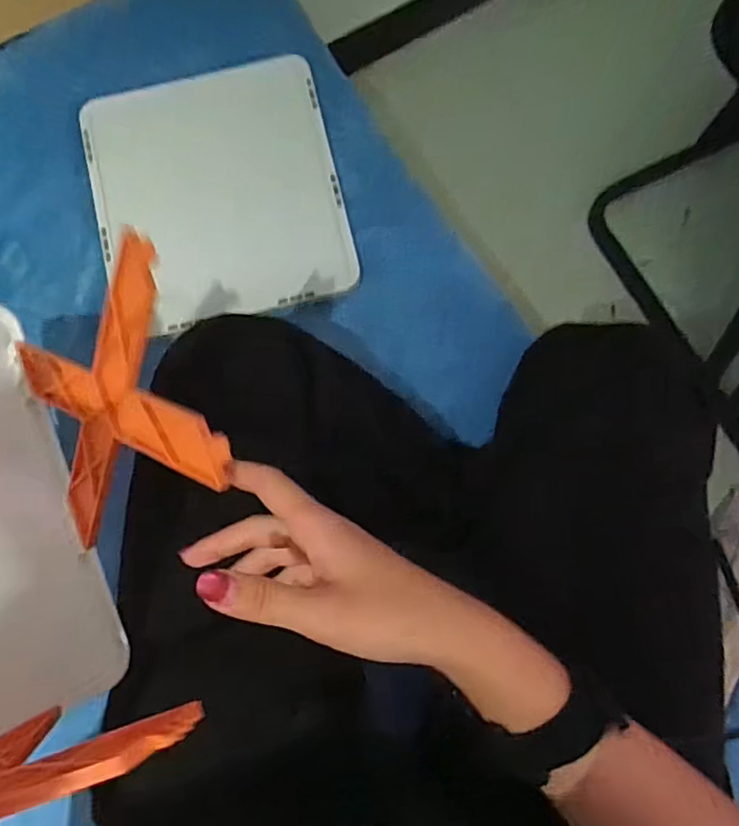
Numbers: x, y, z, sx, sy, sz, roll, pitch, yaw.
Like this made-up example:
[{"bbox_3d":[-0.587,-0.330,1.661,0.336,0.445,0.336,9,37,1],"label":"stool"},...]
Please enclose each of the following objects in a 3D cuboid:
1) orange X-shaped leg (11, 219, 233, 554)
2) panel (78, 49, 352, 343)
[{"bbox_3d":[-0.151,-0.005,0.337,0.152,0.013,0.137,-25,83,37],"label":"orange X-shaped leg"},{"bbox_3d":[-0.148,-0.213,0.563,0.234,0.020,0.242,-14,87,-1],"label":"panel"}]

